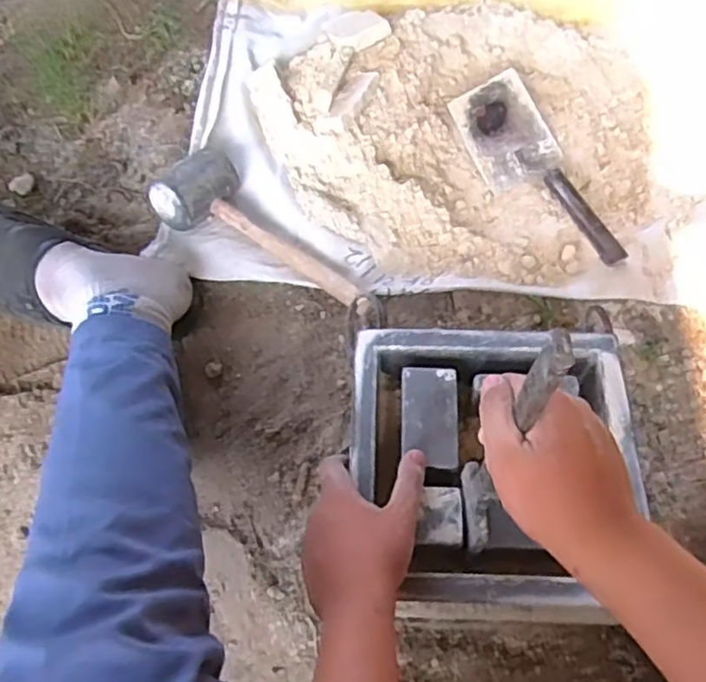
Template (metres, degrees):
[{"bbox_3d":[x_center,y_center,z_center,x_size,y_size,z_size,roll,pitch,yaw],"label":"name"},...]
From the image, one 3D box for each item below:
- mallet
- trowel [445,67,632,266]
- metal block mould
[{"bbox_3d":[-0.104,-0.103,0.790,0.107,0.072,0.290,-41,70,-19],"label":"mallet"},{"bbox_3d":[0.236,-0.209,0.841,0.109,0.047,0.279,-28,67,-14],"label":"trowel"},{"bbox_3d":[0.121,0.119,0.631,0.237,0.121,0.241,1,64,3],"label":"metal block mould"}]

